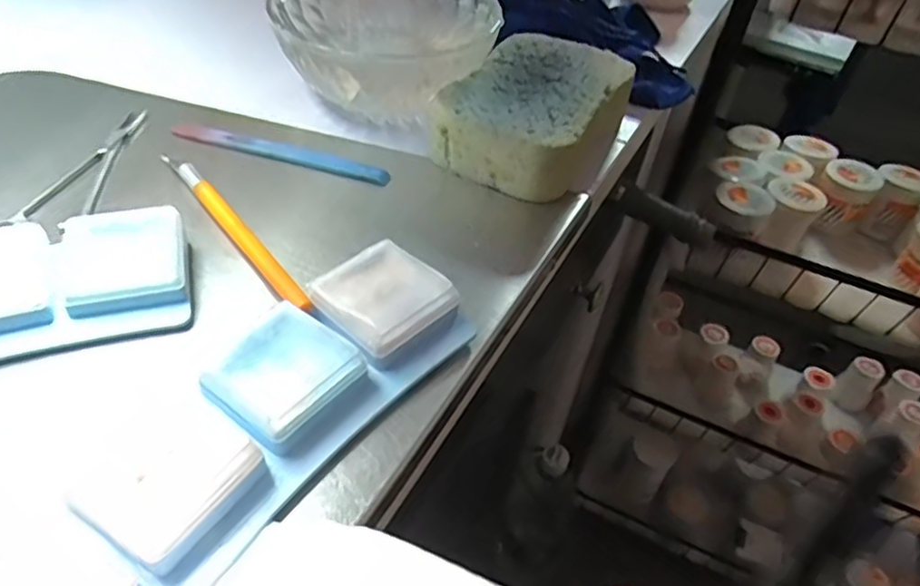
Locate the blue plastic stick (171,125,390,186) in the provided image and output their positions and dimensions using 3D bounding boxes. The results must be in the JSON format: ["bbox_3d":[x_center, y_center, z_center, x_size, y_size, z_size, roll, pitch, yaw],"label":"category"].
[{"bbox_3d":[-0.090,-0.070,0.325,0.112,0.009,0.009,14,46,7],"label":"blue plastic stick"}]

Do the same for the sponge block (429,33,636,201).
[{"bbox_3d":[0.043,-0.096,0.348,0.078,0.033,0.113,24,48,17],"label":"sponge block"}]

